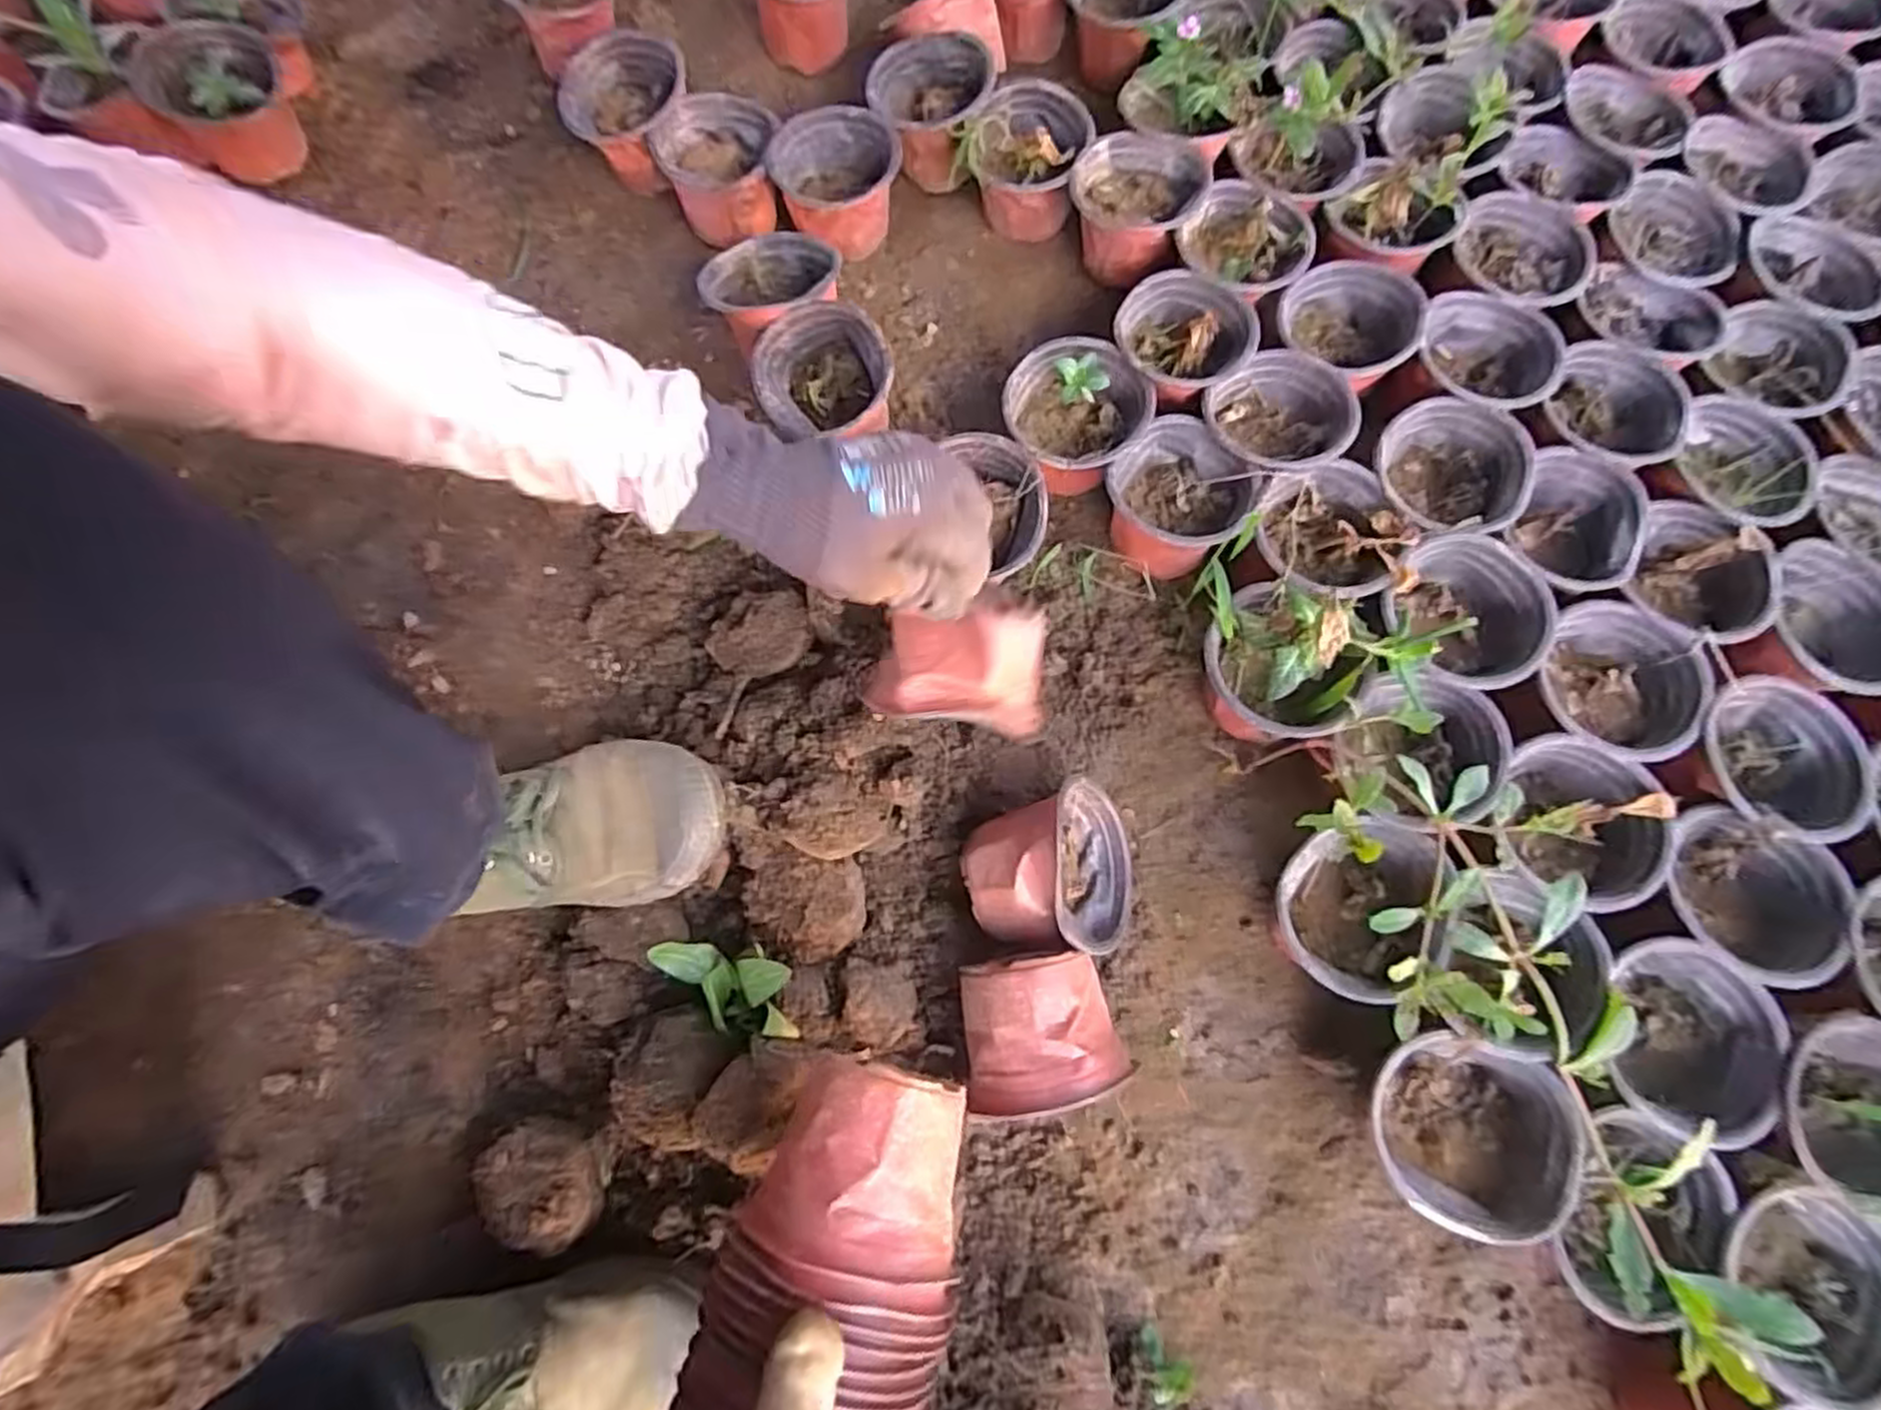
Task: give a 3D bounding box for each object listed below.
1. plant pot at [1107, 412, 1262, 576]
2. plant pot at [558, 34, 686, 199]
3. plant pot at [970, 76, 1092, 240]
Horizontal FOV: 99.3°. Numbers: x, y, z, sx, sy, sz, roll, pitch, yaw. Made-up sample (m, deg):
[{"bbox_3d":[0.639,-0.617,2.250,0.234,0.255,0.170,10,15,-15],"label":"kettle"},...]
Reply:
[{"bbox_3d":[0.160,-0.136,0.556,0.089,0.072,0.092,-1,72,2],"label":"plant pot"},{"bbox_3d":[-0.249,-0.479,0.651,0.099,0.077,0.102,-1,72,2],"label":"plant pot"},{"bbox_3d":[0.074,-0.426,0.639,0.080,0.078,0.101,15,73,6],"label":"plant pot"}]

